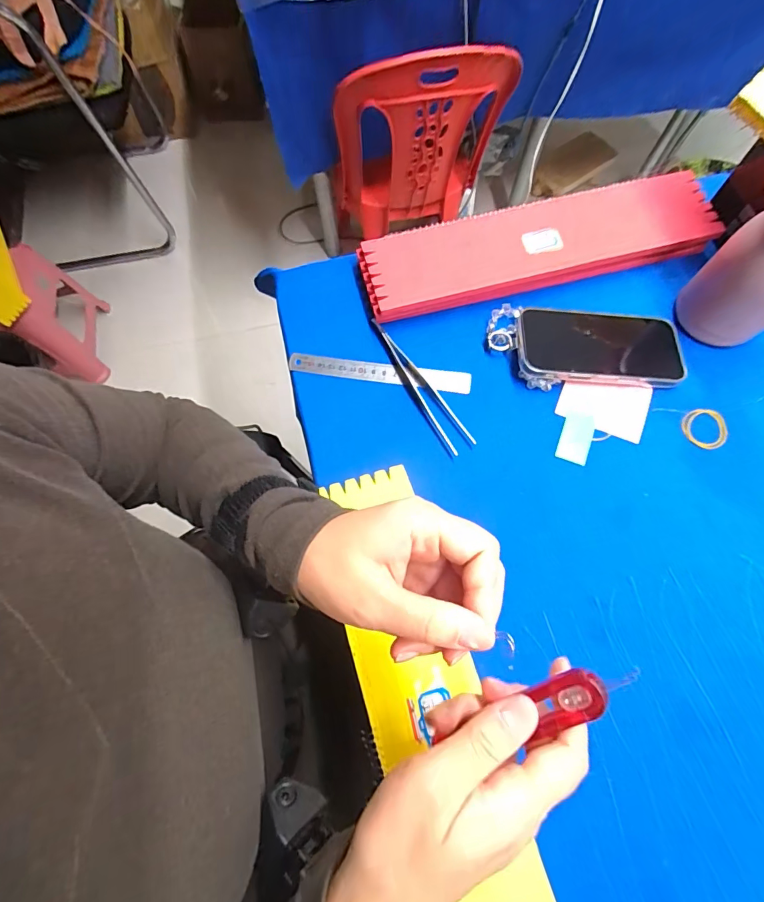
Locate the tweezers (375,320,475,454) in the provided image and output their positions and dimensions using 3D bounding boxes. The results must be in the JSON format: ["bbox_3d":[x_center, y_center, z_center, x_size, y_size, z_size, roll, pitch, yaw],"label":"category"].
[{"bbox_3d":[0.038,-0.064,0.406,0.024,0.010,0.151,-27,72,-8],"label":"tweezers"}]

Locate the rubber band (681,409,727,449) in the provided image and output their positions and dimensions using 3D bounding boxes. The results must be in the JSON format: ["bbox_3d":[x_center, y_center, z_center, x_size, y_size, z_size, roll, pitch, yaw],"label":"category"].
[{"bbox_3d":[0.290,-0.020,0.385,0.038,0.004,0.037,-7,70,-1],"label":"rubber band"}]

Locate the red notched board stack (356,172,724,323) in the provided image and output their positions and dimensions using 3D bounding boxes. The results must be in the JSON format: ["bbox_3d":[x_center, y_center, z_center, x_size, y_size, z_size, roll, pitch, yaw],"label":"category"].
[{"bbox_3d":[0.156,-0.207,0.435,0.351,0.033,0.083,-13,71,-4],"label":"red notched board stack"}]

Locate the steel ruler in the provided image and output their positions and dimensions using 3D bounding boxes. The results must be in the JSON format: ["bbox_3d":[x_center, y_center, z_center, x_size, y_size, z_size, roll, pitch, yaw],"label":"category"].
[{"bbox_3d":[-0.002,-0.075,0.413,0.171,0.006,0.022,9,76,4],"label":"steel ruler"}]

